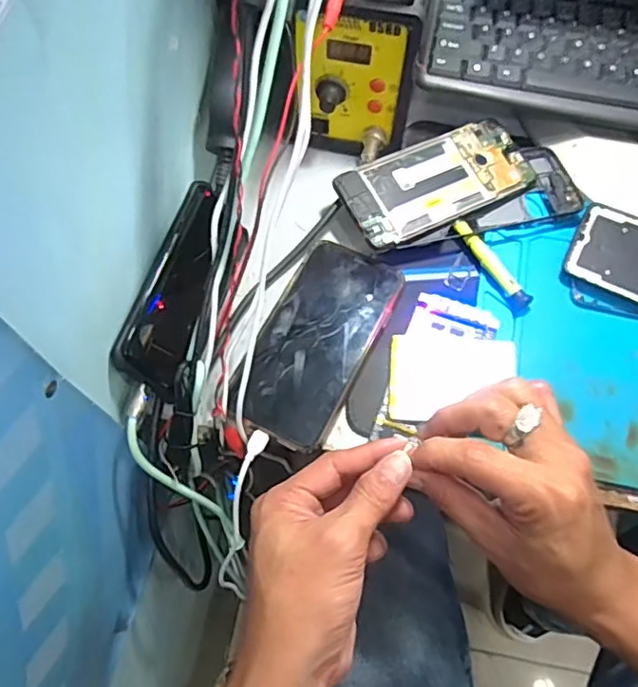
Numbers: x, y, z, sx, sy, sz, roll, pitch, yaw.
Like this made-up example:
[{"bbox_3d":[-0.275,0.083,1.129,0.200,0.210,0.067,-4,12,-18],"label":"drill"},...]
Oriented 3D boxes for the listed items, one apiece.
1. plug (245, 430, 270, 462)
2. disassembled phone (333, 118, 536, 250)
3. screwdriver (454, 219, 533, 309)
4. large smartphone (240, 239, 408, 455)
[{"bbox_3d":[-0.043,0.070,0.401,0.012,0.004,0.022,17,67,8],"label":"plug"},{"bbox_3d":[0.095,-0.131,0.473,0.158,0.008,0.072,-25,75,-15],"label":"disassembled phone"},{"bbox_3d":[0.133,-0.062,0.458,0.012,0.011,0.085,-29,69,-12],"label":"screwdriver"},{"bbox_3d":[-0.002,-0.004,0.434,0.077,0.006,0.156,26,68,11],"label":"large smartphone"}]

